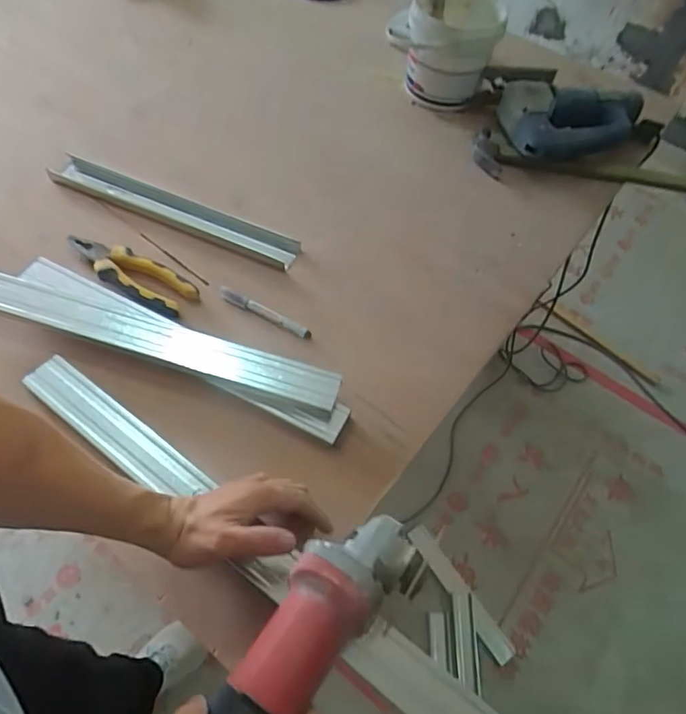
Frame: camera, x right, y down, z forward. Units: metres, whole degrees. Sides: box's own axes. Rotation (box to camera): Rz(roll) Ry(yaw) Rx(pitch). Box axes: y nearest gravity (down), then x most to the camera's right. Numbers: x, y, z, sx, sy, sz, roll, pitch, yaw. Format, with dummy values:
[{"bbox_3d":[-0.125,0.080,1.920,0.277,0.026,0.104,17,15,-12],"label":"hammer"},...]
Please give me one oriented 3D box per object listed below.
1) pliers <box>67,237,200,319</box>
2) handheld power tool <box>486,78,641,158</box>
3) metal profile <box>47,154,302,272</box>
[{"bbox_3d":[-0.278,-0.111,0.673,0.184,0.021,0.063,28,59,13],"label":"pliers"},{"bbox_3d":[0.422,-0.445,0.953,0.260,0.066,0.205,-3,57,-7],"label":"handheld power tool"},{"bbox_3d":[-0.249,-0.218,0.753,0.392,0.026,0.060,21,56,13],"label":"metal profile"}]

